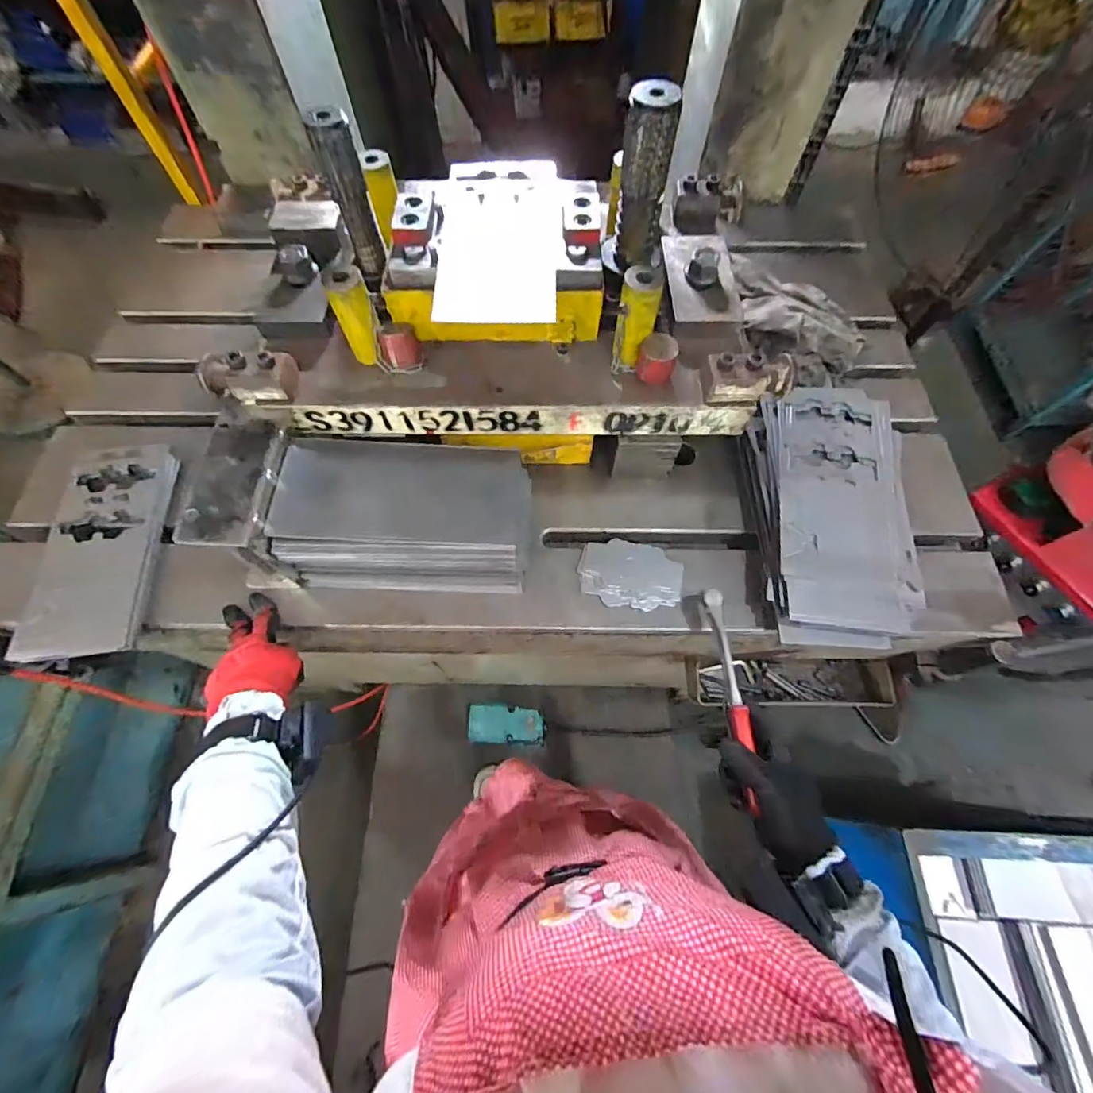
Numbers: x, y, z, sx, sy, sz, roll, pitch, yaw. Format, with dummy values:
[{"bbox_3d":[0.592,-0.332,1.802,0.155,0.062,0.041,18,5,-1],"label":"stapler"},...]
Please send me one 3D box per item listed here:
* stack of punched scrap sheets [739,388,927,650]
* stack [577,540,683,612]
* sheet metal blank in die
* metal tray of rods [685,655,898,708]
[{"bbox_3d":[0.338,-0.046,0.567,0.175,0.050,0.322,3,65,1],"label":"stack of punched scrap sheets"},{"bbox_3d":[0.102,0.034,0.565,0.120,0.017,0.076,8,65,3],"label":"stack"},{"bbox_3d":[-0.050,-0.336,0.508,0.120,0.008,0.256,-1,66,0],"label":"sheet metal blank in die"},{"bbox_3d":[0.411,0.221,0.774,0.272,0.050,0.077,1,65,0],"label":"metal tray of rods"}]

